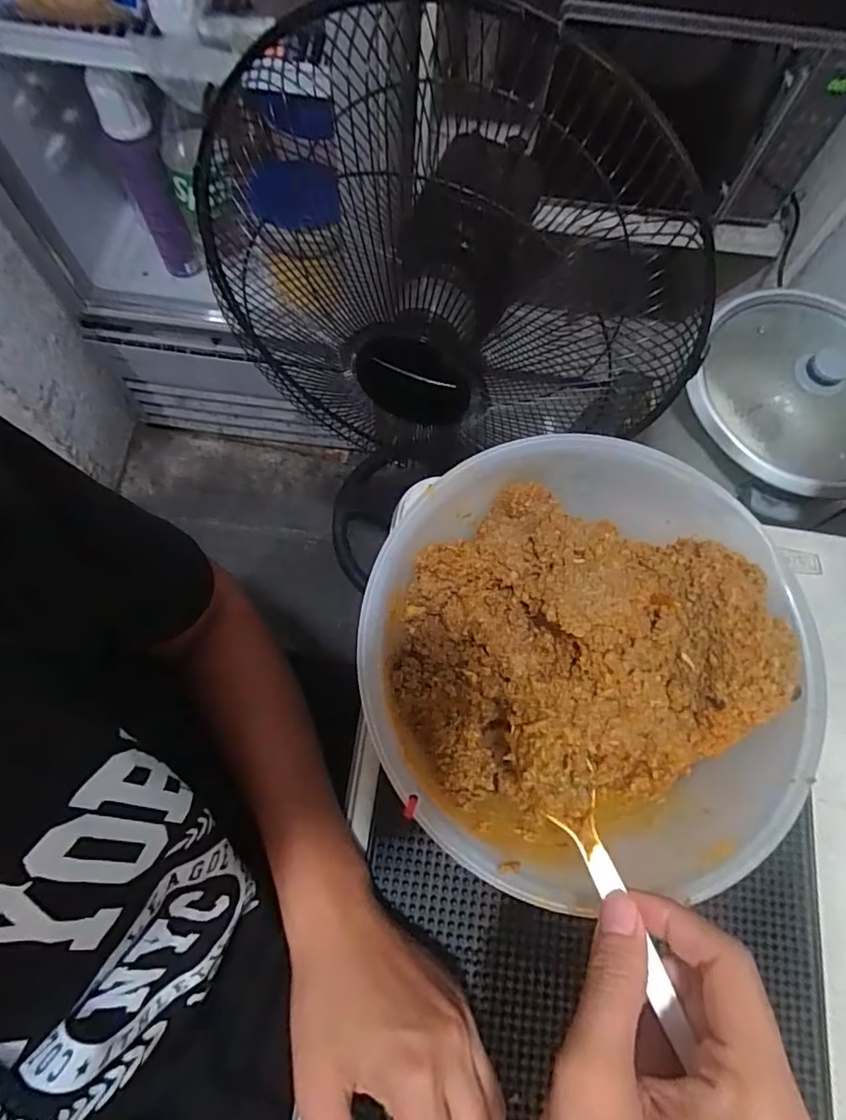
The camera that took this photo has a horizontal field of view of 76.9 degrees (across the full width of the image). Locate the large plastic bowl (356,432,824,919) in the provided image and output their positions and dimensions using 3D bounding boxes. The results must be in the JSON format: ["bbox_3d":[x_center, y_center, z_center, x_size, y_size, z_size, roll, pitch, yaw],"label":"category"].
[{"bbox_3d":[0.093,0.051,0.301,0.214,0.114,0.226,1,70,-2],"label":"large plastic bowl"}]

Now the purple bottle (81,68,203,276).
[{"bbox_3d":[-0.413,-0.568,0.815,0.065,0.282,0.069,-24,73,-11],"label":"purple bottle"}]

